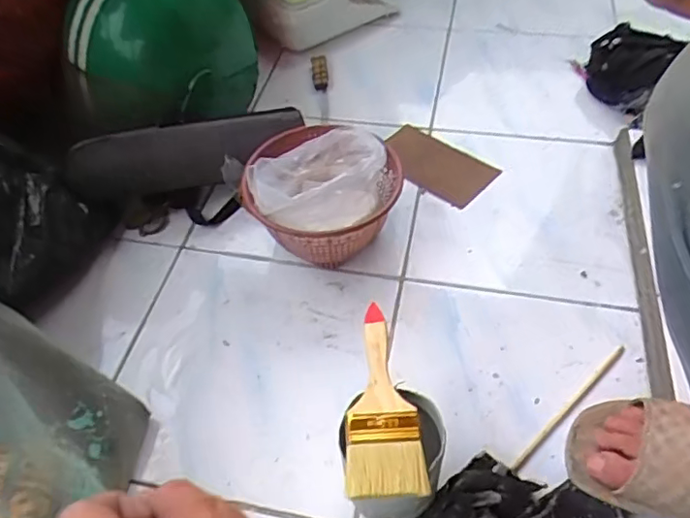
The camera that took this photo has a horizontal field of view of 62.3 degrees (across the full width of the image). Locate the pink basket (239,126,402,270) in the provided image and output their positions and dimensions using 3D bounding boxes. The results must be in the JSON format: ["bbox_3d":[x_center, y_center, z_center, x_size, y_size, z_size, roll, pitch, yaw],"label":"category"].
[{"bbox_3d":[-0.027,-0.072,0.717,0.182,0.126,0.178,1,52,3],"label":"pink basket"}]

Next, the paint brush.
[{"bbox_3d":[0.030,0.111,0.473,0.059,0.008,0.161,-2,51,0],"label":"paint brush"}]

